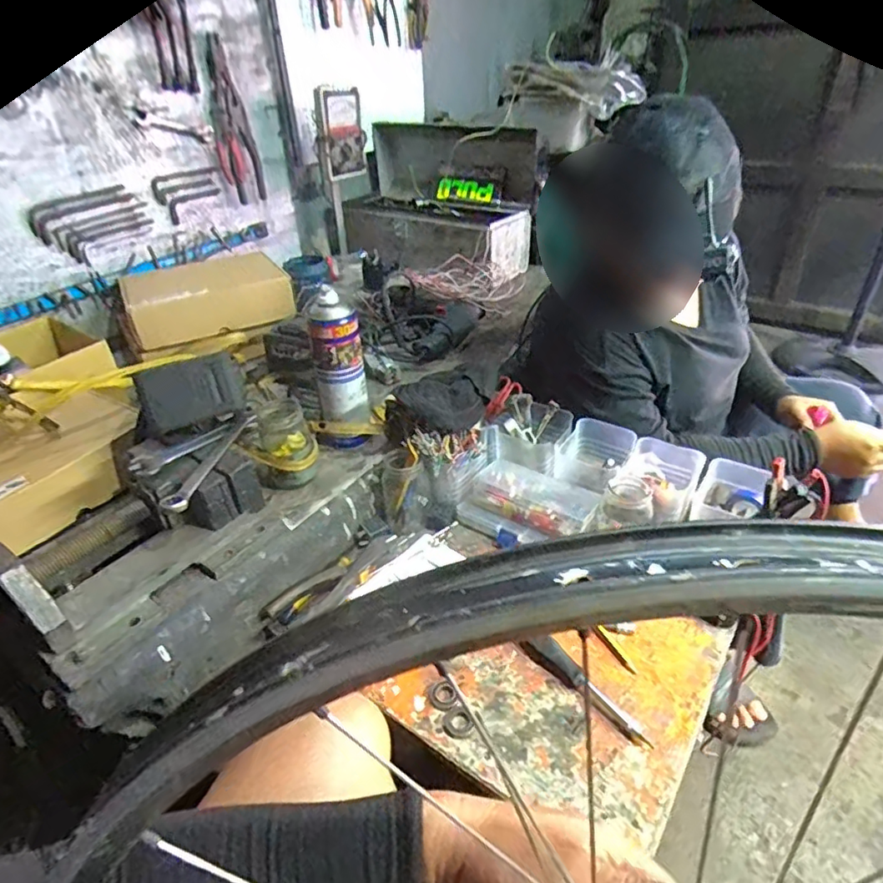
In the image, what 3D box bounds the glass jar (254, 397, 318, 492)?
[{"bbox_3d":[-0.209,0.004,0.739,0.086,0.105,0.097,-11,36,-12],"label":"glass jar"}]

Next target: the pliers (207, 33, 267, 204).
[{"bbox_3d":[-0.429,-0.638,1.147,0.039,0.297,0.116,7,48,16],"label":"pliers"}]

